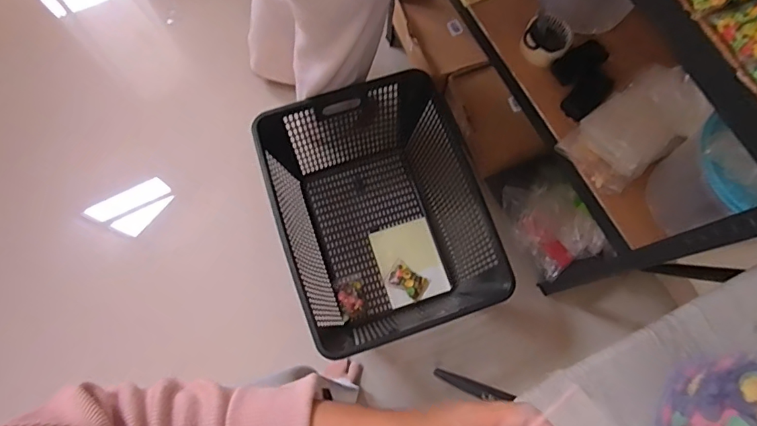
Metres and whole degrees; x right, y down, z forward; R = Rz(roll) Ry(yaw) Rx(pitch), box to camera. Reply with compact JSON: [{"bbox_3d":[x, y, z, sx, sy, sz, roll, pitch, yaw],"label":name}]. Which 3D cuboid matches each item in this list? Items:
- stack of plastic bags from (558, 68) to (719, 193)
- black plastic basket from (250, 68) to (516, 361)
[{"bbox_3d":[0.456,-0.154,0.833,0.239,0.103,0.133,-39,79,-10],"label":"stack of plastic bags"},{"bbox_3d":[0.011,0.011,1.164,0.458,0.322,0.554,-19,76,-6],"label":"black plastic basket"}]

